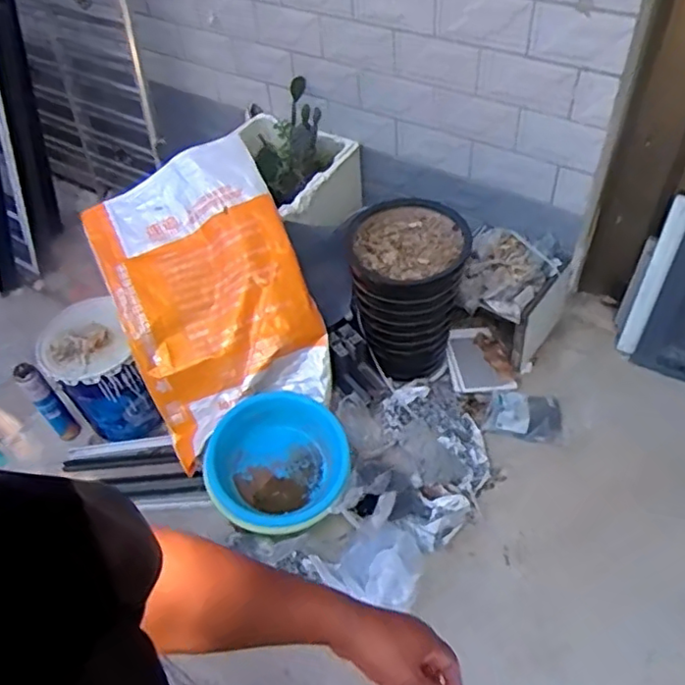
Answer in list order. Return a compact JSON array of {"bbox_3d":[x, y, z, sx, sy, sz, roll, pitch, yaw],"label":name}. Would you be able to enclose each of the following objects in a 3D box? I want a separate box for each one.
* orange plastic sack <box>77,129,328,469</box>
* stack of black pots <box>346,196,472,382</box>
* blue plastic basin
[{"bbox_3d":[-0.388,-0.150,1.806,0.510,0.451,0.717,-23,51,-12],"label":"orange plastic sack"},{"bbox_3d":[0.198,-0.136,1.792,0.326,0.421,0.329,-4,49,4],"label":"stack of black pots"},{"bbox_3d":[-0.167,0.323,1.680,0.363,0.129,0.366,-4,49,4],"label":"blue plastic basin"}]

